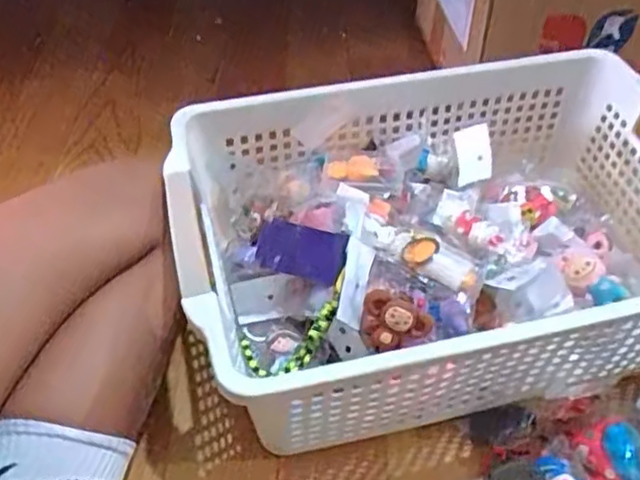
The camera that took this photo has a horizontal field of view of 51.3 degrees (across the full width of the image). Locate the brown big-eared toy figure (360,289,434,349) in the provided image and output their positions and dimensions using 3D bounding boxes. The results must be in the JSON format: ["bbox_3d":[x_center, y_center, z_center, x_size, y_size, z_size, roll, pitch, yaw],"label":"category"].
[{"bbox_3d":[0.053,0.058,0.466,0.047,0.039,0.023,20,20,1],"label":"brown big-eared toy figure"}]

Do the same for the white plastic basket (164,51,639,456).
[{"bbox_3d":[0.106,0.004,0.556,0.423,0.149,0.280,-10,47,-10],"label":"white plastic basket"}]

